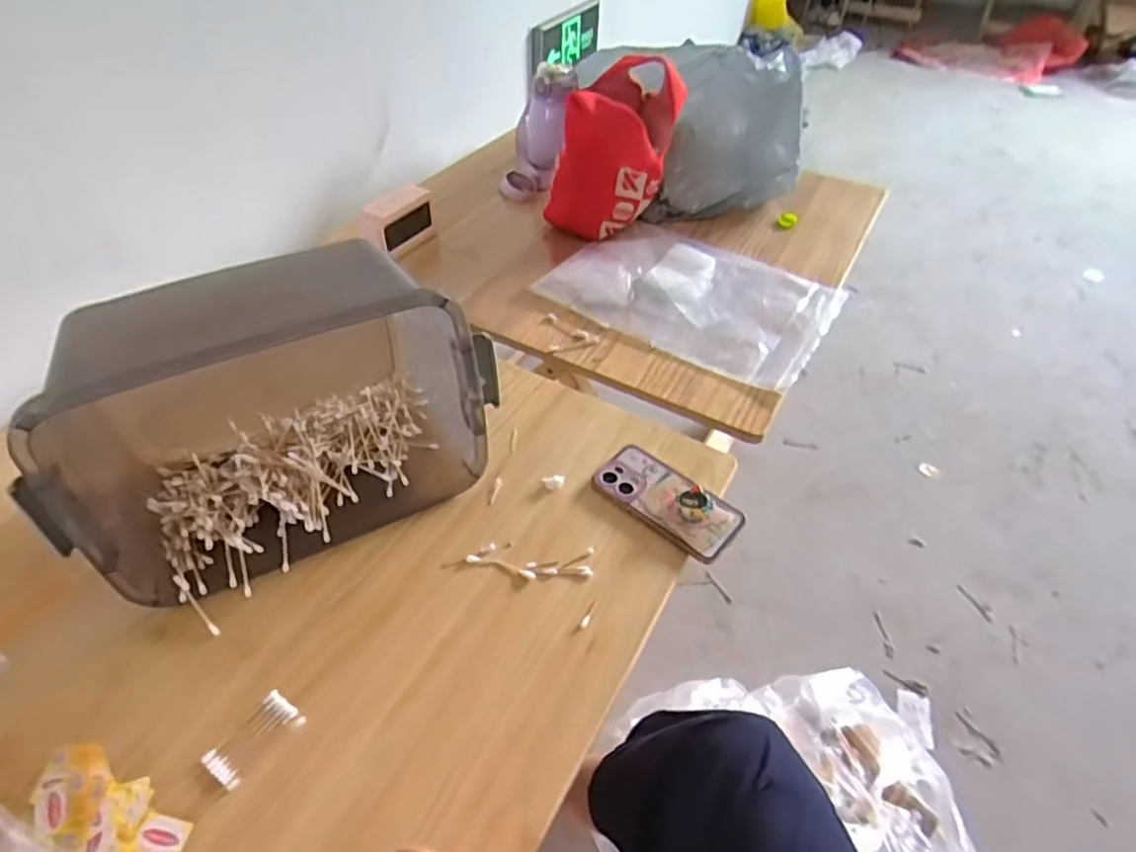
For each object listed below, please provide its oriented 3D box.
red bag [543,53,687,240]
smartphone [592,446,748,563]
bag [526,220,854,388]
[{"bbox_3d":[0.077,-0.461,1.131,0.183,0.226,0.221,13,46,12],"label":"red bag"},{"bbox_3d":[0.109,0.079,0.746,0.163,0.020,0.080,35,54,29],"label":"smartphone"},{"bbox_3d":[0.194,-0.209,1.039,0.398,0.021,0.286,28,51,25],"label":"bag"}]

